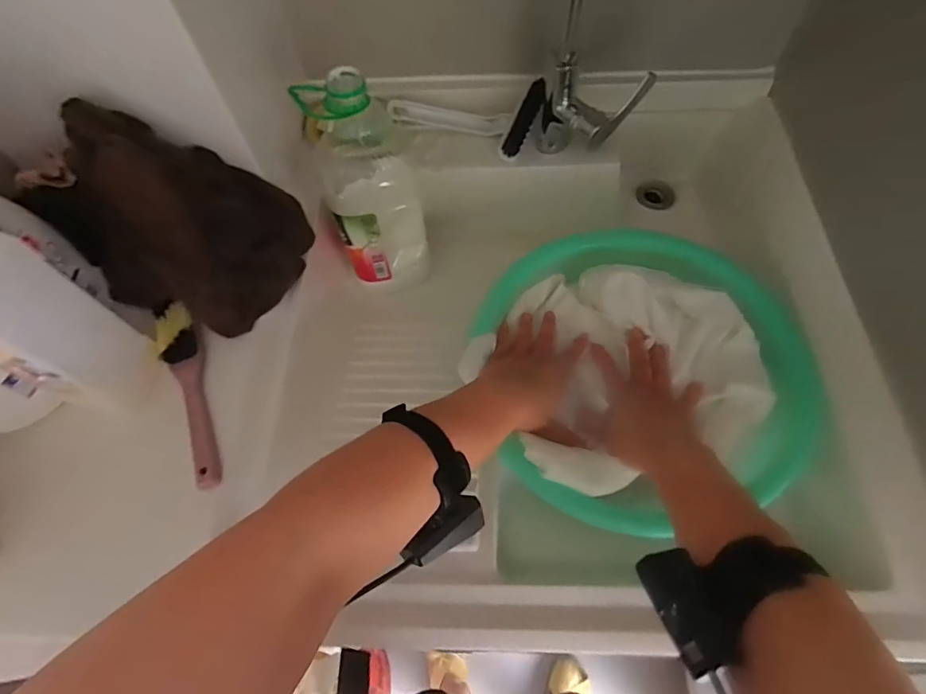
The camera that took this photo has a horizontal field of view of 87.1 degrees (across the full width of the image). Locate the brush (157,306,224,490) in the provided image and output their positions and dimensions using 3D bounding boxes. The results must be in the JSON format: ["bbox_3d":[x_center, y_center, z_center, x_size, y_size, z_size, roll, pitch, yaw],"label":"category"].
[{"bbox_3d":[-0.281,0.046,0.498,0.036,0.030,0.197,-18,63,-7],"label":"brush"}]

